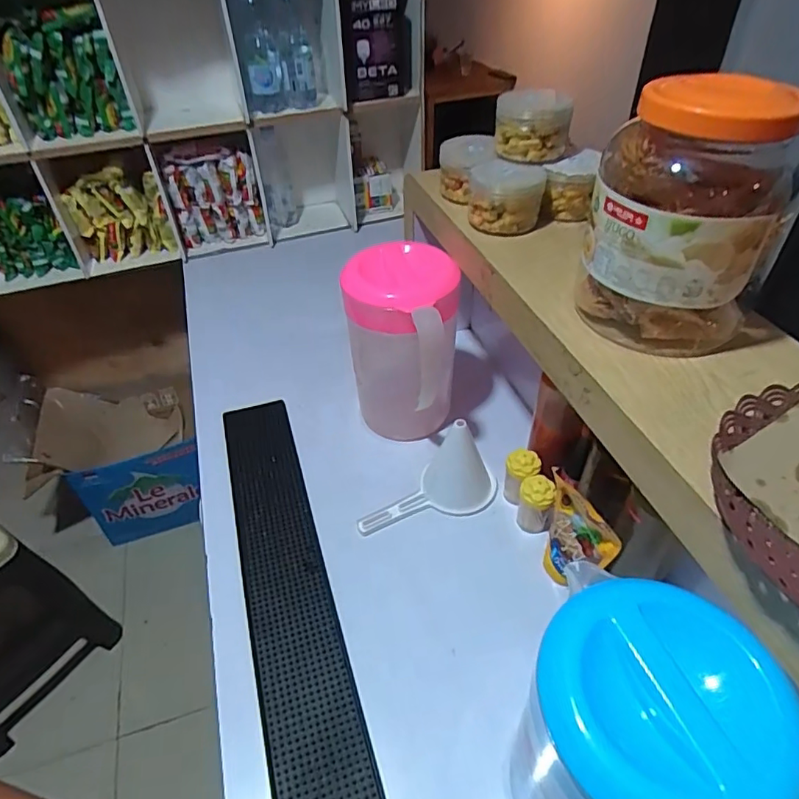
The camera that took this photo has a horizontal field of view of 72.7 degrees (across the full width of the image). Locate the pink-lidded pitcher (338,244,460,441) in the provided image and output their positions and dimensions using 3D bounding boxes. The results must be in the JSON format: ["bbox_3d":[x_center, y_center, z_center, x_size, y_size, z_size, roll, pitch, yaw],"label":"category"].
[{"bbox_3d":[0.005,-0.065,0.763,0.144,0.261,0.149,-5,44,-2],"label":"pink-lidded pitcher"}]

